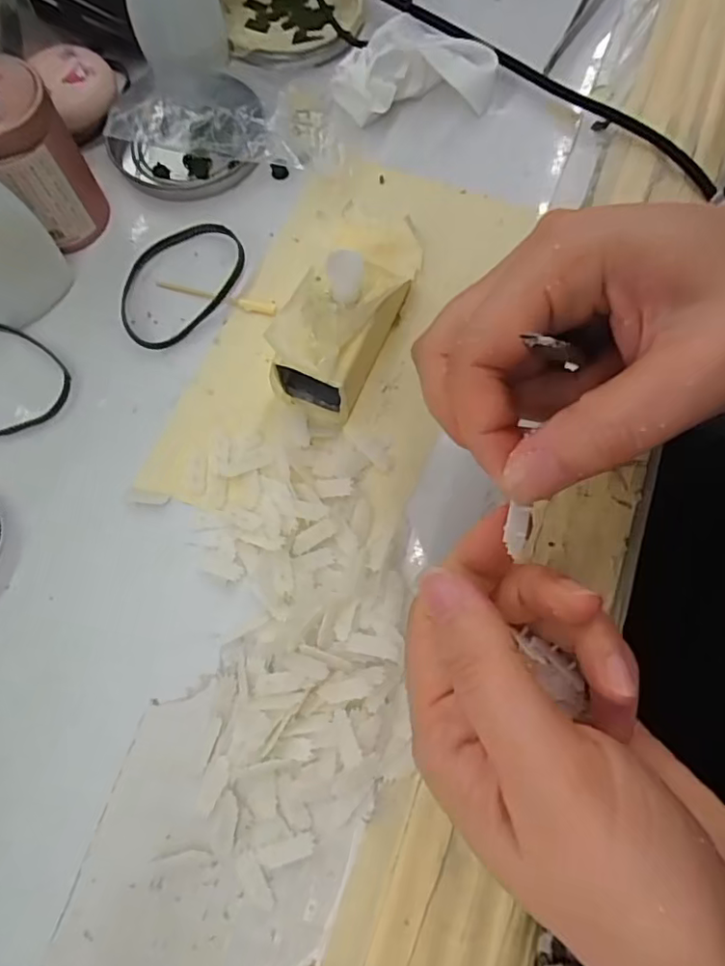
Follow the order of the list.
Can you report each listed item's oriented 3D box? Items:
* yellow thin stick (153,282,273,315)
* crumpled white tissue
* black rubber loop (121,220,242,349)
[{"bbox_3d":[-0.069,-0.086,0.271,0.058,0.004,0.007,15,72,5],"label":"yellow thin stick"},{"bbox_3d":[0.024,-0.218,0.300,0.084,0.027,0.060,-18,72,-6],"label":"crumpled white tissue"},{"bbox_3d":[-0.085,-0.095,0.273,0.046,0.008,0.070,42,76,13],"label":"black rubber loop"}]

